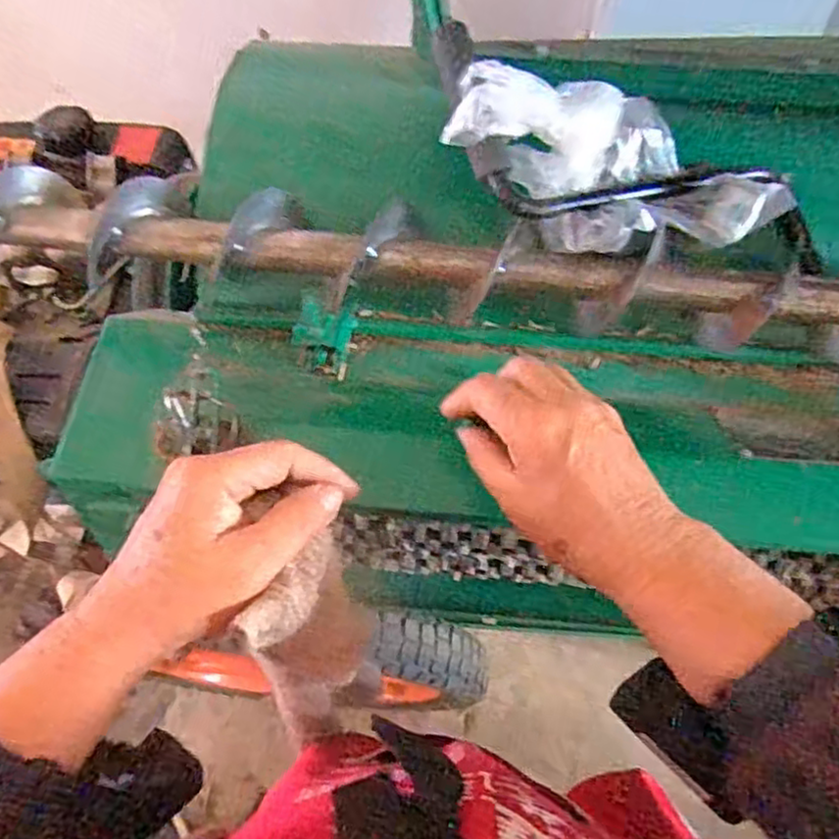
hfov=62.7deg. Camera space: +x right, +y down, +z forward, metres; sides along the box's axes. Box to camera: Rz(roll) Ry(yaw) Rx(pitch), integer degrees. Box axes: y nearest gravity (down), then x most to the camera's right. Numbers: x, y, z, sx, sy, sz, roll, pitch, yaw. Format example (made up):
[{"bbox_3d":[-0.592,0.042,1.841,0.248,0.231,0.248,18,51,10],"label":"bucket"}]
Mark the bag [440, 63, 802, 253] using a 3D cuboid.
[{"bbox_3d":[0.116,-0.147,0.411,0.209,0.059,0.096,14,61,-14],"label":"bag"}]

